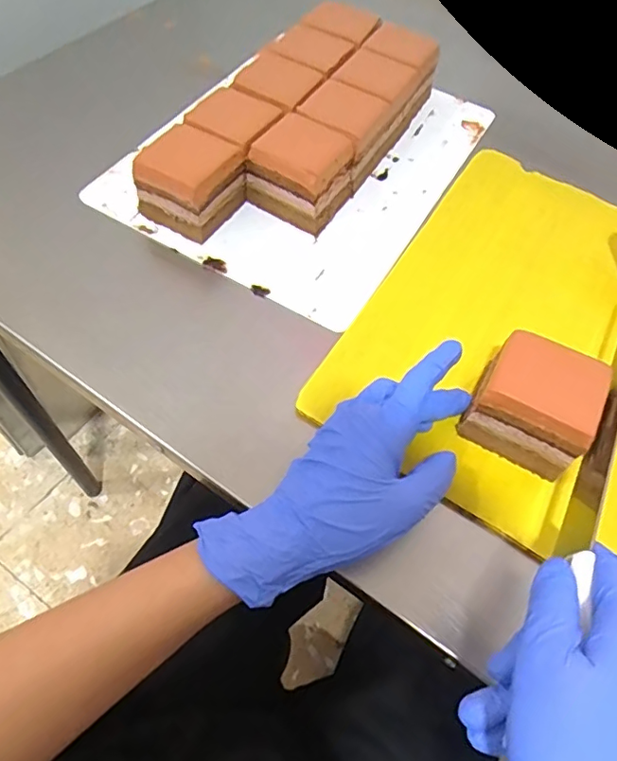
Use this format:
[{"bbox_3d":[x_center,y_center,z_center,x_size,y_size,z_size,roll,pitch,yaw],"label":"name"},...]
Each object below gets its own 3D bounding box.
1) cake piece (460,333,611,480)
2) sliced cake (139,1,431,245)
[{"bbox_3d":[0.136,0.014,0.328,0.066,0.054,0.060,24,60,10],"label":"cake piece"},{"bbox_3d":[-0.001,-0.220,0.452,0.125,0.070,0.295,30,61,14],"label":"sliced cake"}]

